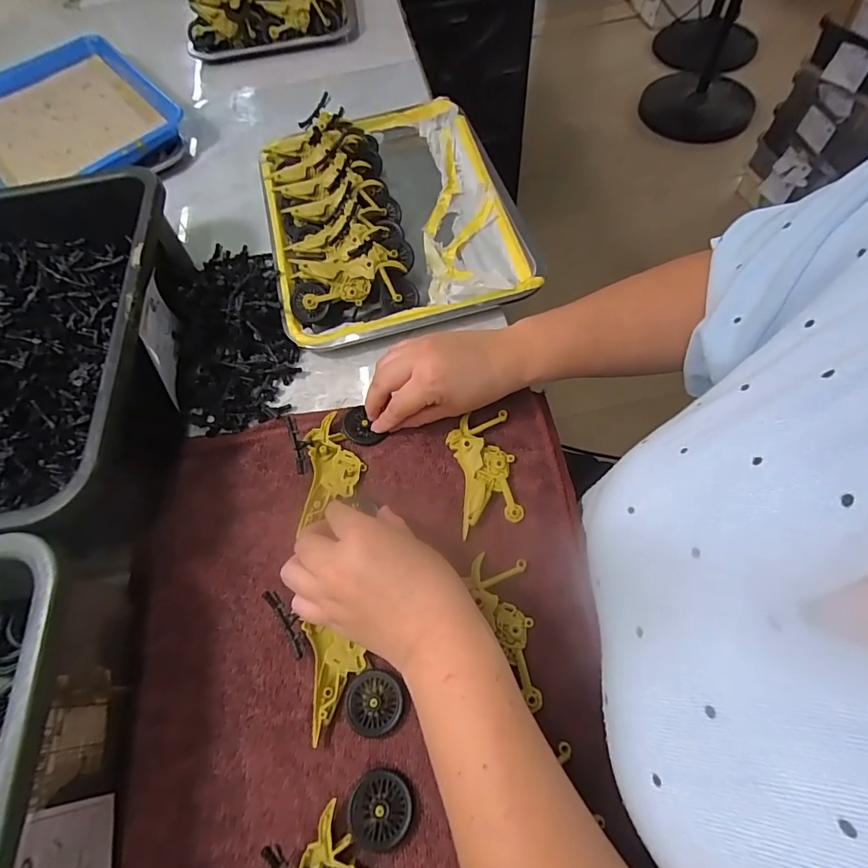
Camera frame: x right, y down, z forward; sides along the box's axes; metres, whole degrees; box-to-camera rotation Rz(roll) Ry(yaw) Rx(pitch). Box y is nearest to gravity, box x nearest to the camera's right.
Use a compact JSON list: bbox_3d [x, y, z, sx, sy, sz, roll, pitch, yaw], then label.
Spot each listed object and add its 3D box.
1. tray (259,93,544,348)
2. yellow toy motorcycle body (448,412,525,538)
[{"bbox_3d":[-0.053,-0.254,0.501,0.254,0.053,0.341,-14,62,-3],"label":"tray"},{"bbox_3d":[0.040,0.028,0.366,0.048,0.010,0.092,-7,62,0],"label":"yellow toy motorcycle body"}]

